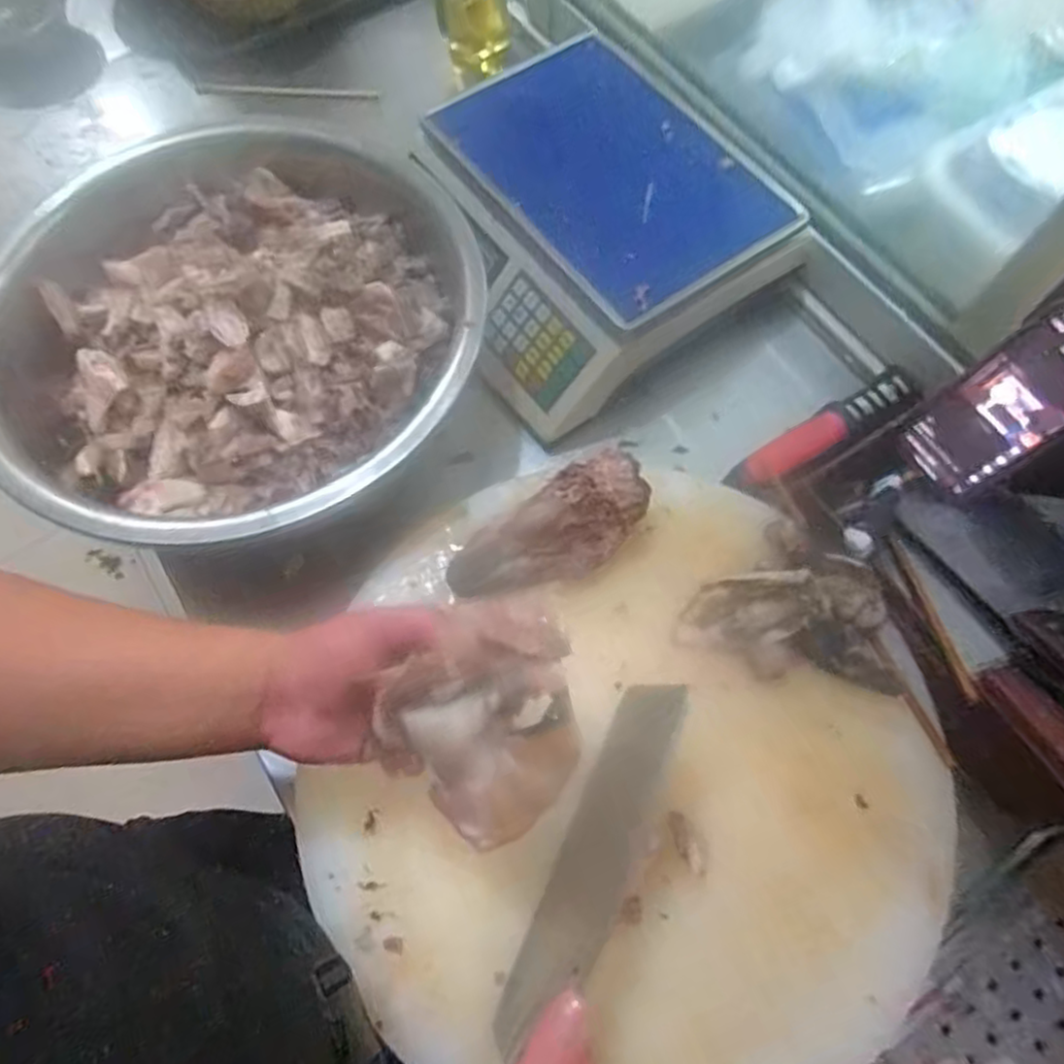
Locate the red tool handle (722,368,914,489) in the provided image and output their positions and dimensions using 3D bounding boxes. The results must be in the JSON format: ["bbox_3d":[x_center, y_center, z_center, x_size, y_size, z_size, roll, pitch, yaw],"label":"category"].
[{"bbox_3d":[0.261,-0.089,0.610,0.200,0.016,0.036,-30,71,-11],"label":"red tool handle"}]

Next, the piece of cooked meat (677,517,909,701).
[{"bbox_3d":[0.199,0.072,0.505,0.123,0.038,0.137,-40,74,-15],"label":"piece of cooked meat"}]

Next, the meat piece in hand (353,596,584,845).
[{"bbox_3d":[-0.027,0.102,0.372,0.098,0.046,0.120,-5,68,-2],"label":"meat piece in hand"}]

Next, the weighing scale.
[{"bbox_3d":[0.044,-0.290,0.664,0.290,0.132,0.310,-34,72,-13],"label":"weighing scale"}]

